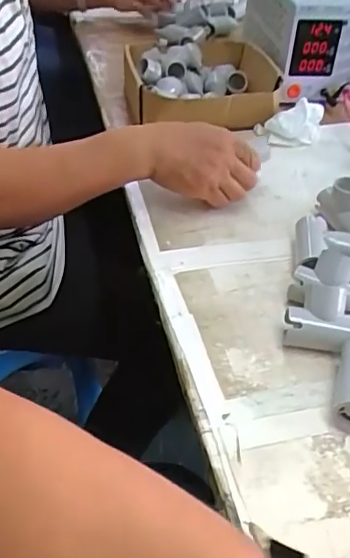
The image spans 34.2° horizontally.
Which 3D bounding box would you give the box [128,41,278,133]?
[{"bbox_3d":[0.040,-0.307,0.876,0.223,0.064,0.231,2,40,-1],"label":"box"}]

